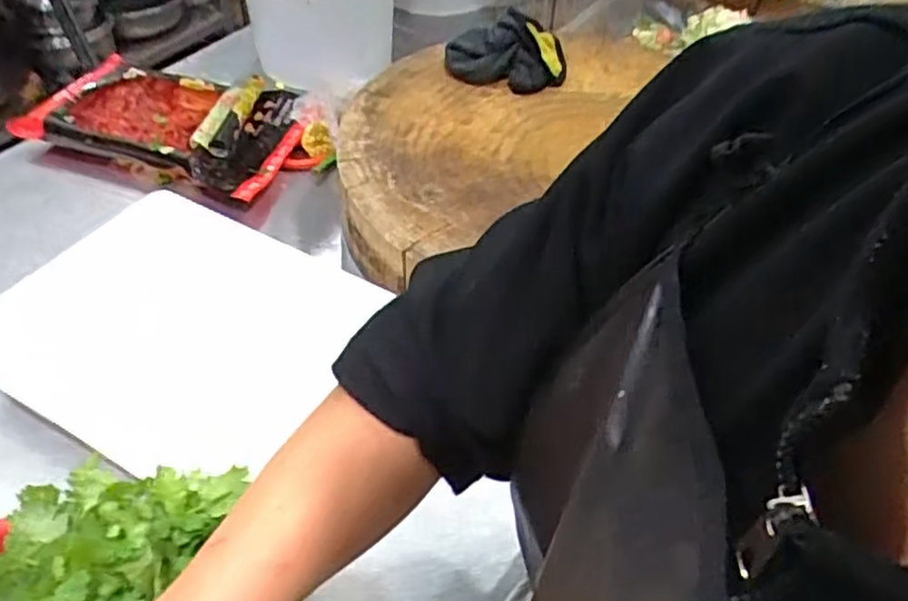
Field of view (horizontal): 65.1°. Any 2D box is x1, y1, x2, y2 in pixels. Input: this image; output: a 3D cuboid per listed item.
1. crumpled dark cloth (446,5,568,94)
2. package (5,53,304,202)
[{"bbox_3d":[0.058,-0.260,0.745,0.134,0.062,0.055,-9,48,-11],"label":"crumpled dark cloth"},{"bbox_3d":[-0.335,-0.210,0.829,0.299,0.053,0.182,13,47,9],"label":"package"}]

